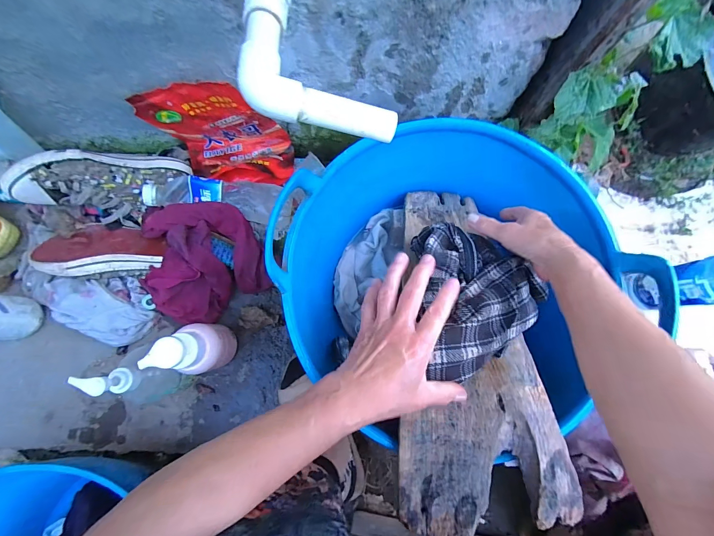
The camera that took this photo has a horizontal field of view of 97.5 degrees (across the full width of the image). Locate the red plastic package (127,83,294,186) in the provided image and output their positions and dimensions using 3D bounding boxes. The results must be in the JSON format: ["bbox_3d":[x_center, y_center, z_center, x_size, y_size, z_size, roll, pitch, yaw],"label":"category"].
[{"bbox_3d":[-0.225,-0.201,0.498,0.222,0.141,0.090,3,79,0],"label":"red plastic package"}]

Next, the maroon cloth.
[{"bbox_3d":[-0.245,-0.016,0.487,0.176,0.066,0.181,-23,80,-5],"label":"maroon cloth"}]

